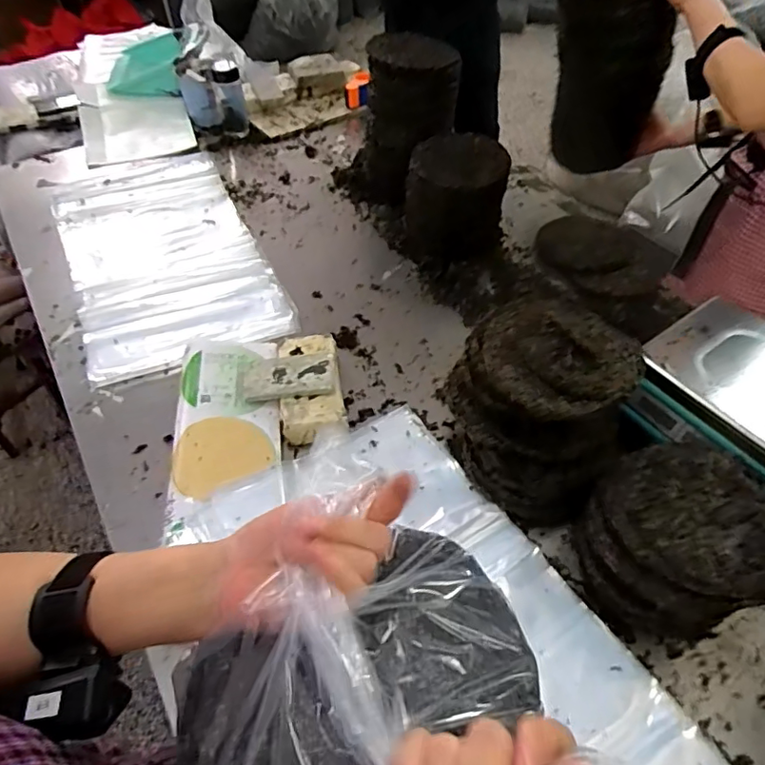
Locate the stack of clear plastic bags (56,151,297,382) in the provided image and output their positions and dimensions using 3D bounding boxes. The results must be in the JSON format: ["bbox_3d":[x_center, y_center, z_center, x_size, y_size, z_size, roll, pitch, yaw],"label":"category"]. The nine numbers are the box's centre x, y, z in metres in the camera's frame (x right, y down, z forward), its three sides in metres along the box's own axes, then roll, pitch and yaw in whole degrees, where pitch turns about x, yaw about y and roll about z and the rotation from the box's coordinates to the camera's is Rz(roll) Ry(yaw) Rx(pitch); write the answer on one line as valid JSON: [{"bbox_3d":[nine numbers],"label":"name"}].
[{"bbox_3d":[-0.504,-0.306,1.269,0.400,0.049,0.764,-20,53,-17],"label":"stack of clear plastic bags"}]

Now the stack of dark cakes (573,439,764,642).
[{"bbox_3d":[0.376,0.211,0.724,0.192,0.200,0.197,-18,53,-16],"label":"stack of dark cakes"}]

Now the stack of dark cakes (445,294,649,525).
[{"bbox_3d":[0.220,0.035,0.827,0.260,0.250,0.216,35,58,26],"label":"stack of dark cakes"}]

